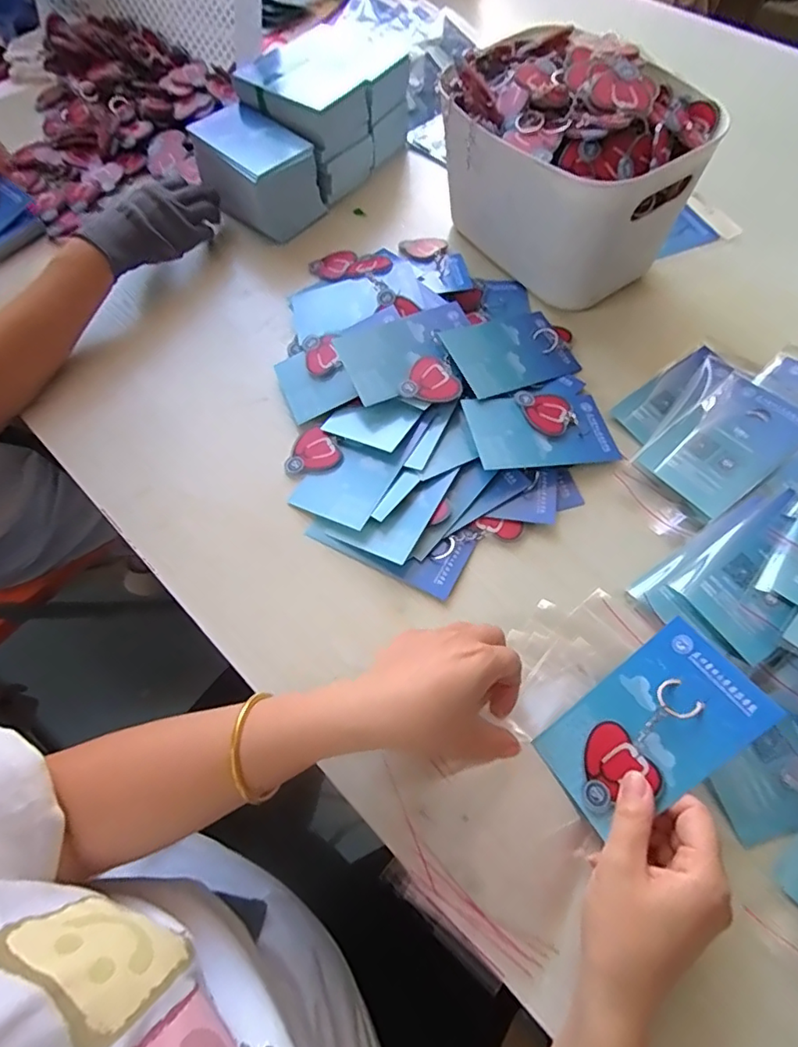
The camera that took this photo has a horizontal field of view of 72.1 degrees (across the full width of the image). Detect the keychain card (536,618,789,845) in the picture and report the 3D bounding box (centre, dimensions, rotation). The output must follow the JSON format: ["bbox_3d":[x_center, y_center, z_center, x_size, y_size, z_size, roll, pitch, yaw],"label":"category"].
[{"bbox_3d":[0.159,0.133,0.354,0.132,0.006,0.079,-45,50,10],"label":"keychain card"}]

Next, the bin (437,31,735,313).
[{"bbox_3d":[0.168,-0.354,0.568,0.180,0.192,0.237,-41,69,-18],"label":"bin"}]

